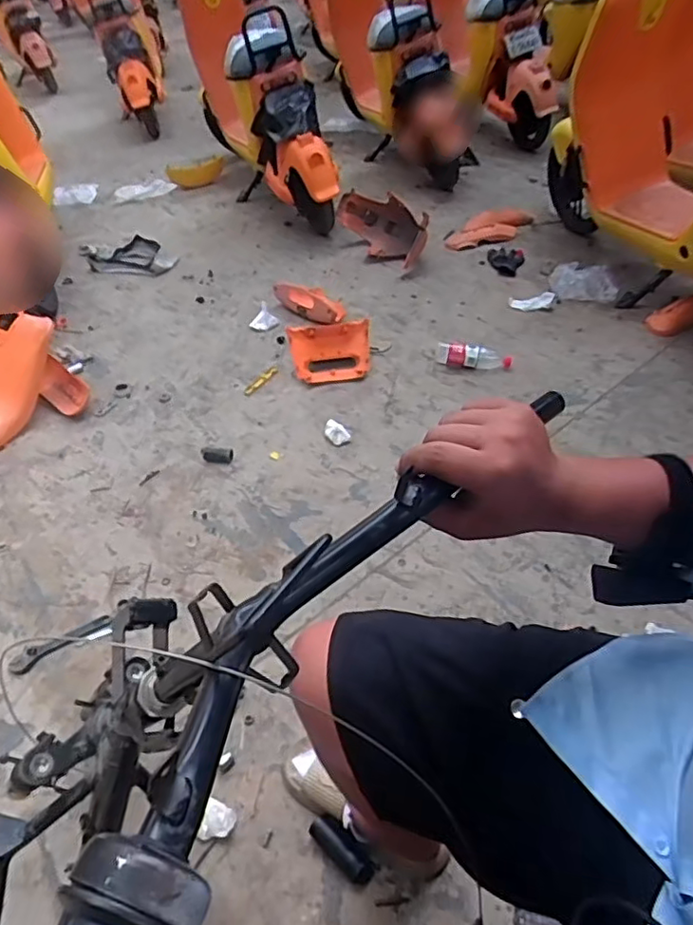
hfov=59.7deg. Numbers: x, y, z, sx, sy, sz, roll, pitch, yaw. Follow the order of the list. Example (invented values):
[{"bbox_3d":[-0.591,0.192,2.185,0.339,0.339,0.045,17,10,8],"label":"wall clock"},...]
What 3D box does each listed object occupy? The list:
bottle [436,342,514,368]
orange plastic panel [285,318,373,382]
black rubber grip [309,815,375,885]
[{"bbox_3d":[0.374,-0.312,1.782,0.222,0.073,0.064,8,44,12],"label":"bottle"},{"bbox_3d":[-0.047,-0.324,1.801,0.238,0.053,0.178,-4,80,2],"label":"orange plastic panel"},{"bbox_3d":[-0.009,0.565,0.885,0.109,0.027,0.038,31,53,30],"label":"black rubber grip"}]

